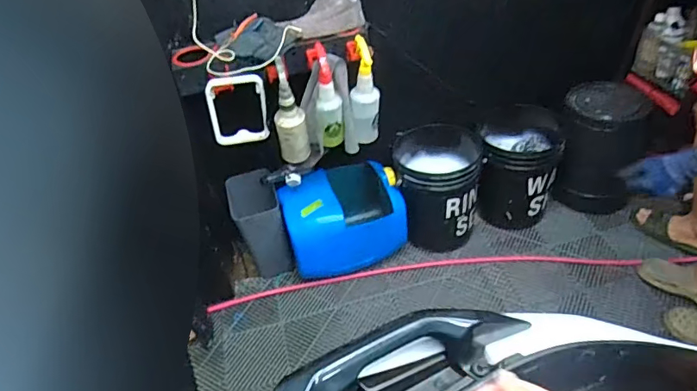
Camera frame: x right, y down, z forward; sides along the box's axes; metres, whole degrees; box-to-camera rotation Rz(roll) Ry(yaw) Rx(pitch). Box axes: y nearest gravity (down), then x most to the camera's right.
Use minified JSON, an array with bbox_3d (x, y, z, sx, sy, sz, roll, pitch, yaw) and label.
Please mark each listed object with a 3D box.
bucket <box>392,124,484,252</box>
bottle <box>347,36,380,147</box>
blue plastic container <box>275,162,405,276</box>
[{"bbox_3d":[0.309,-0.038,1.732,0.290,0.316,0.334,-1,44,6],"label":"bucket"},{"bbox_3d":[0.047,-0.289,1.390,0.081,0.295,0.078,-3,43,4],"label":"bottle"},{"bbox_3d":[-0.015,0.077,1.666,0.390,0.278,0.248,-15,44,-9],"label":"blue plastic container"}]

